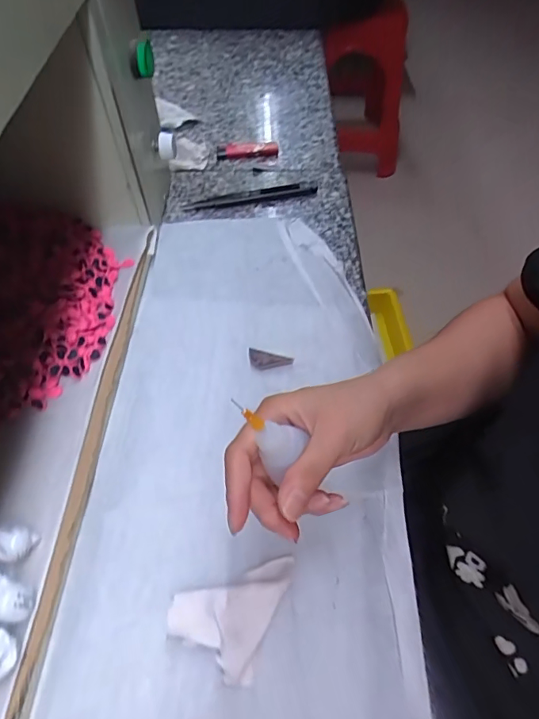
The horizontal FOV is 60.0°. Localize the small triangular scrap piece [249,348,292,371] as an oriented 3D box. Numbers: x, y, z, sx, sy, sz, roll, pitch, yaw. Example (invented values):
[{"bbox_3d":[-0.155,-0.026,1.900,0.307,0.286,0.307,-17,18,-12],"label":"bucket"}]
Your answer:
[{"bbox_3d":[0.000,0.002,0.395,0.038,0.005,0.017,14,58,9],"label":"small triangular scrap piece"}]

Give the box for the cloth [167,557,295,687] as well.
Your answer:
[{"bbox_3d":[-0.025,0.151,0.294,0.060,0.009,0.073,21,60,13],"label":"cloth"}]

